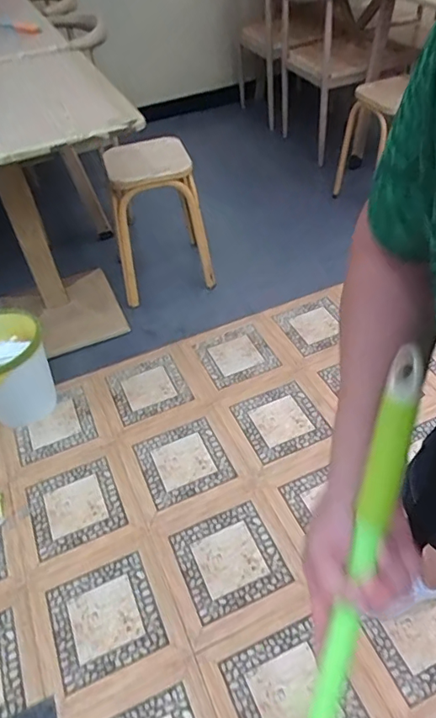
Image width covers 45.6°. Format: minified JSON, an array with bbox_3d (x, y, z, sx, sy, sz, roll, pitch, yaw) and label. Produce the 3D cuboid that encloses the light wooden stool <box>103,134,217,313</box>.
[{"bbox_3d":[-0.200,-0.502,1.829,0.318,0.463,0.345,-7,45,-1],"label":"light wooden stool"}]

